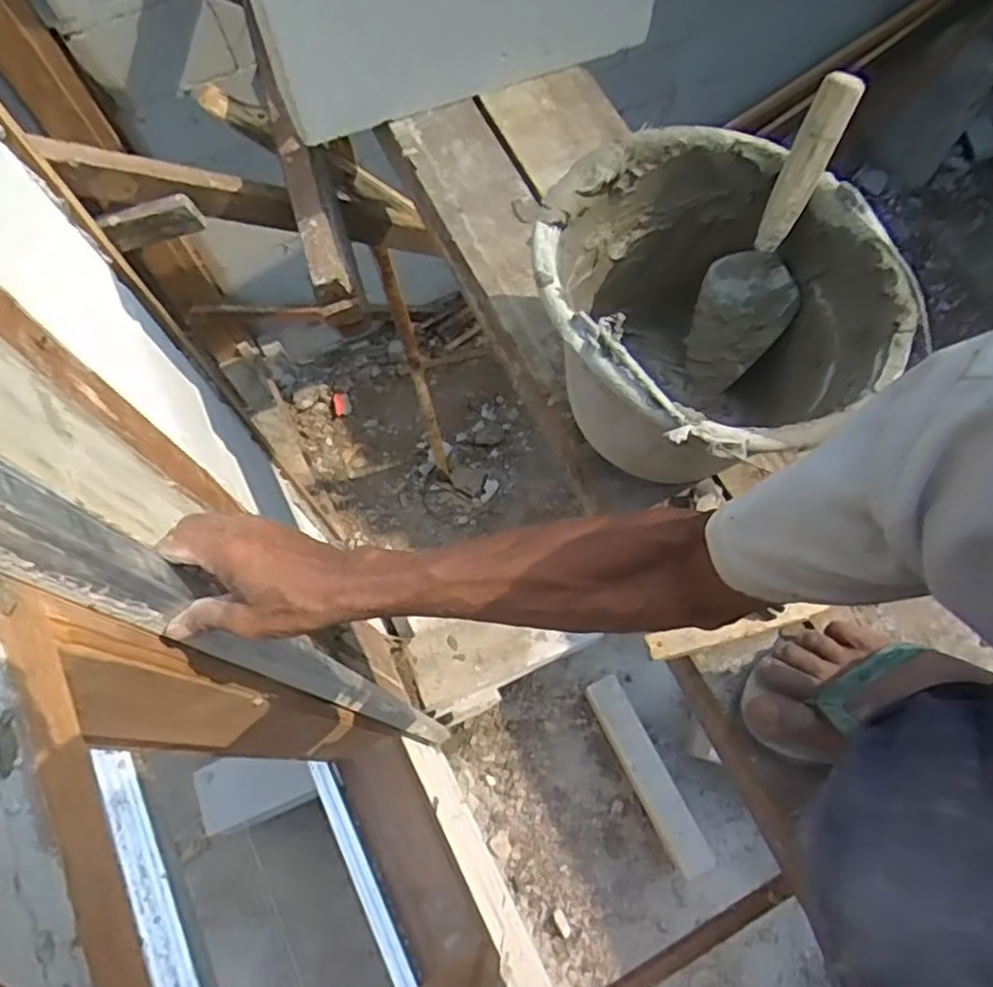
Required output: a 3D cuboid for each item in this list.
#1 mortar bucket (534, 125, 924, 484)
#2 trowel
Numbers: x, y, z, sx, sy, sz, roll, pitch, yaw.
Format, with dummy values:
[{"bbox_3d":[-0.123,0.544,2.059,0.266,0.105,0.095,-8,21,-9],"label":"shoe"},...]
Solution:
[{"bbox_3d":[0.172,-0.132,0.615,0.251,0.199,0.292,-35,70,-11],"label":"mortar bucket"},{"bbox_3d":[0.238,-0.217,0.601,0.077,0.254,0.064,14,43,3],"label":"trowel"}]

